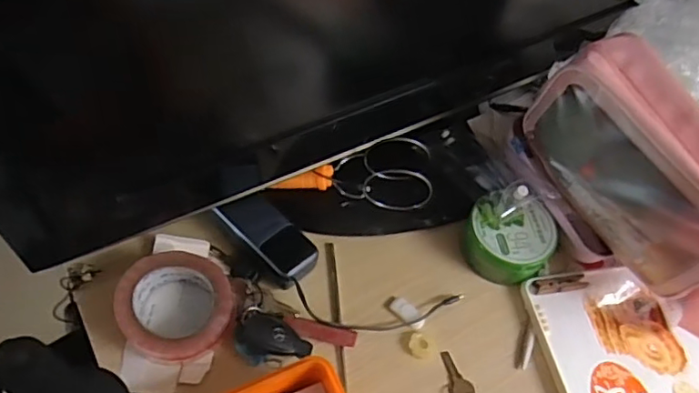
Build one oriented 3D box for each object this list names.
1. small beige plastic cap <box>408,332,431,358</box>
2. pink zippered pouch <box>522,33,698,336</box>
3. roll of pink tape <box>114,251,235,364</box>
[{"bbox_3d":[0.076,0.159,0.619,0.025,0.007,0.026,2,58,-3],"label":"small beige plastic cap"},{"bbox_3d":[0.311,-0.013,0.594,0.100,0.149,0.286,-25,63,-20],"label":"pink zippered pouch"},{"bbox_3d":[-0.174,0.109,0.585,0.107,0.044,0.105,2,58,-3],"label":"roll of pink tape"}]

